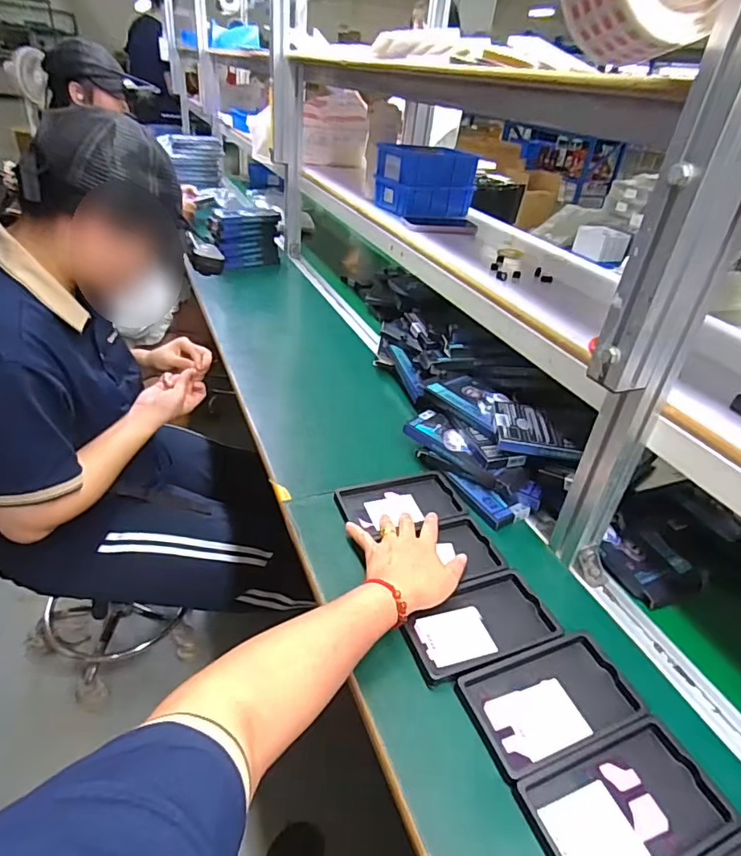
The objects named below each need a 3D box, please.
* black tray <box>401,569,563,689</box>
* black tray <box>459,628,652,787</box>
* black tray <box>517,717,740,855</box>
[{"bbox_3d":[0.111,0.206,0.546,0.161,0.015,0.095,-10,38,-24],"label":"black tray"},{"bbox_3d":[0.168,0.254,0.486,0.161,0.014,0.091,-9,37,-23],"label":"black tray"},{"bbox_3d":[0.207,0.306,0.420,0.158,0.012,0.089,-10,37,-23],"label":"black tray"}]

